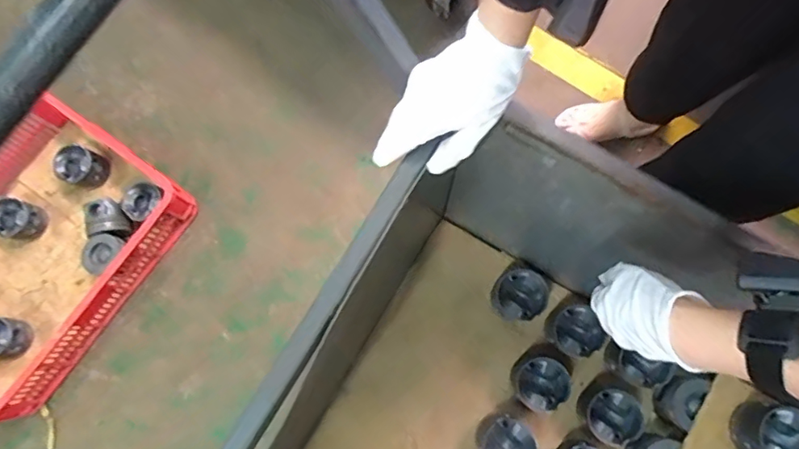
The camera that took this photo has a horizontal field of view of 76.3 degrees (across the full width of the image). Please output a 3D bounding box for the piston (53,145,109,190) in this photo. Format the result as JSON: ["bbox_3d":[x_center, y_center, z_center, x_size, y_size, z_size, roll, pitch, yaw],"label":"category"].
[{"bbox_3d":[-0.730,-0.130,1.168,0.091,0.060,0.086,0,78,1],"label":"piston"}]

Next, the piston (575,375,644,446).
[{"bbox_3d":[0.367,0.326,0.886,0.103,0.078,0.094,-30,79,-5],"label":"piston"}]

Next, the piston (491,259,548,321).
[{"bbox_3d":[0.219,0.126,0.931,0.089,0.073,0.098,43,83,9],"label":"piston"}]

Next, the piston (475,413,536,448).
[{"bbox_3d":[0.182,0.374,0.873,0.084,0.085,0.083,0,78,1],"label":"piston"}]

